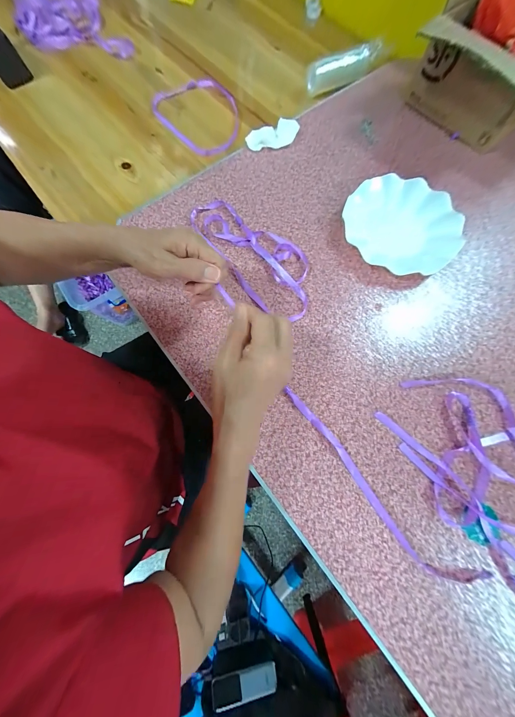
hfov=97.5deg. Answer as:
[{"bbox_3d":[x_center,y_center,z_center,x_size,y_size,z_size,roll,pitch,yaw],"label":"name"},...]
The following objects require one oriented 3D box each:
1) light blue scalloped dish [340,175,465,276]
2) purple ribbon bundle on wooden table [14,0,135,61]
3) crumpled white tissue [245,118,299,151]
[{"bbox_3d":[0.234,-0.217,0.371,0.179,0.025,0.179,0,76,1],"label":"light blue scalloped dish"},{"bbox_3d":[-0.478,-0.837,0.566,0.211,0.030,0.346,-31,78,-7],"label":"purple ribbon bundle on wooden table"},{"bbox_3d":[0.029,-0.420,0.425,0.098,0.025,0.034,-25,77,-5],"label":"crumpled white tissue"}]

